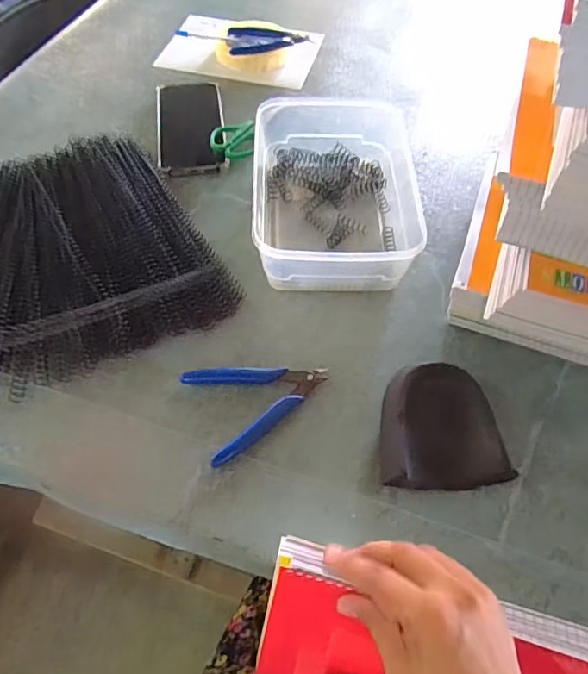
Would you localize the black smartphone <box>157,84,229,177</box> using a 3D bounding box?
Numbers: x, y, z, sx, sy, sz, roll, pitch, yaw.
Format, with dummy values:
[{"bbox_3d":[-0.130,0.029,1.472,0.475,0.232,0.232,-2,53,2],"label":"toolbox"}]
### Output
[{"bbox_3d":[-0.125,-0.256,0.633,0.079,0.016,0.166,-7,55,-6],"label":"black smartphone"}]

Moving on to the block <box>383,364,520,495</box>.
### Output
[{"bbox_3d":[0.111,0.071,0.407,0.088,0.031,0.096,1,55,-1],"label":"block"}]

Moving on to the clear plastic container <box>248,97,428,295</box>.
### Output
[{"bbox_3d":[0.038,-0.153,0.535,0.151,0.068,0.247,0,55,-2],"label":"clear plastic container"}]

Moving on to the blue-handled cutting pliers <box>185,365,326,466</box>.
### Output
[{"bbox_3d":[-0.026,0.048,0.436,0.113,0.008,0.085,-20,58,-15],"label":"blue-handled cutting pliers"}]

